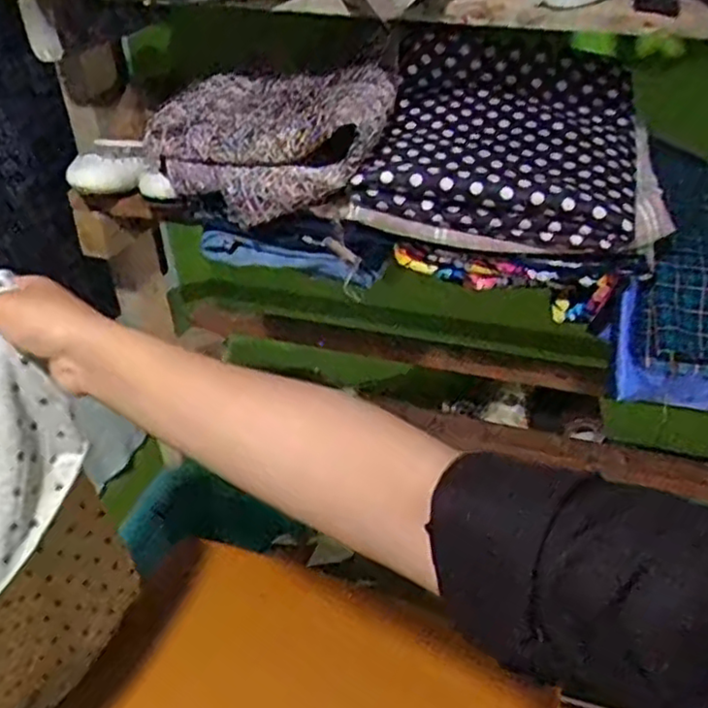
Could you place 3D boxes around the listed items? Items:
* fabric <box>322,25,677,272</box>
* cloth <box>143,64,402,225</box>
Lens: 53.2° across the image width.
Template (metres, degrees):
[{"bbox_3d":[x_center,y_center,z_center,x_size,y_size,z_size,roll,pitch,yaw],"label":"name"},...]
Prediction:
[{"bbox_3d":[0.148,-0.188,0.649,0.263,0.126,0.217,7,40,14],"label":"fabric"},{"bbox_3d":[-0.061,-0.213,0.674,0.211,0.083,0.189,12,41,19],"label":"cloth"}]

